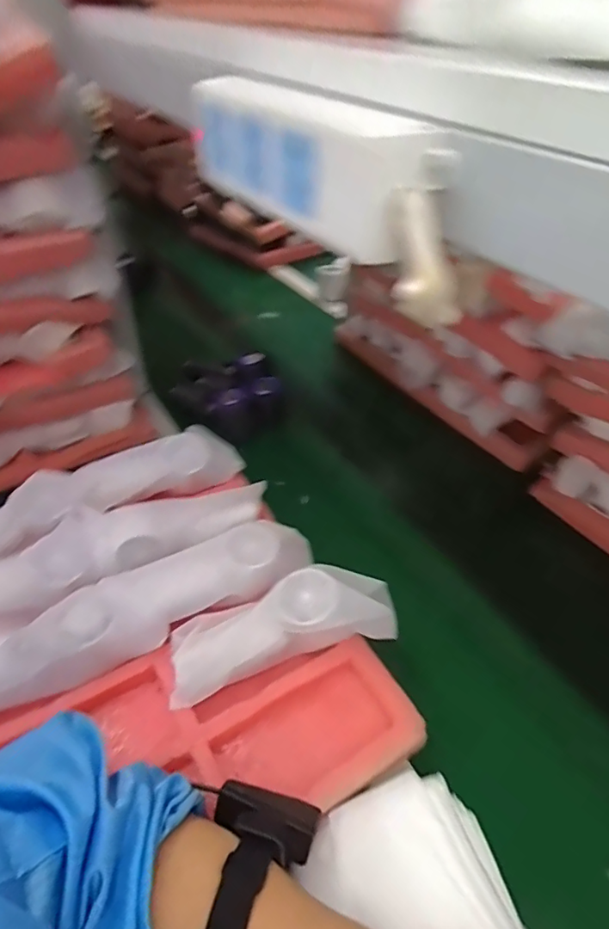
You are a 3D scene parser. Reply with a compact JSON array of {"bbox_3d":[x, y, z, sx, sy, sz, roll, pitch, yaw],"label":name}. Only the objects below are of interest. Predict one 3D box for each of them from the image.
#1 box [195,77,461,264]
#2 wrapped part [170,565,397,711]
[{"bbox_3d":[-0.003,-0.154,0.263,0.035,0.052,0.180,-21,46,-23],"label":"box"},{"bbox_3d":[-0.018,0.147,0.467,0.197,0.059,0.071,-19,43,-4],"label":"wrapped part"}]

